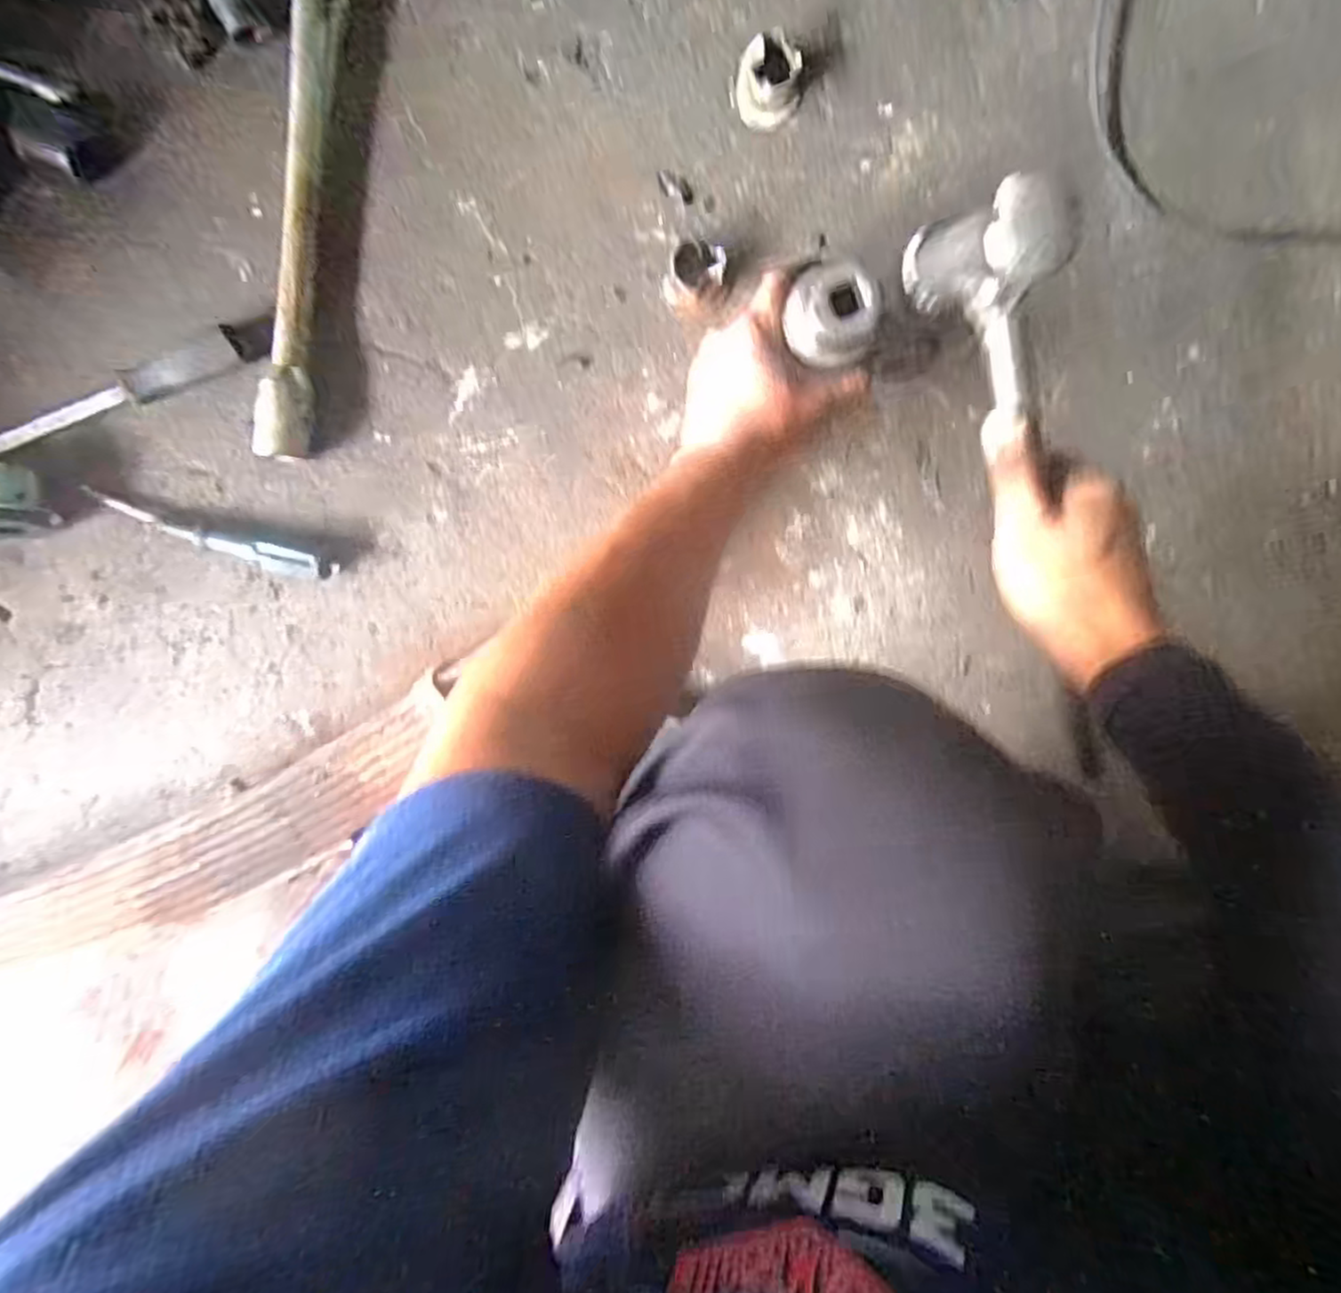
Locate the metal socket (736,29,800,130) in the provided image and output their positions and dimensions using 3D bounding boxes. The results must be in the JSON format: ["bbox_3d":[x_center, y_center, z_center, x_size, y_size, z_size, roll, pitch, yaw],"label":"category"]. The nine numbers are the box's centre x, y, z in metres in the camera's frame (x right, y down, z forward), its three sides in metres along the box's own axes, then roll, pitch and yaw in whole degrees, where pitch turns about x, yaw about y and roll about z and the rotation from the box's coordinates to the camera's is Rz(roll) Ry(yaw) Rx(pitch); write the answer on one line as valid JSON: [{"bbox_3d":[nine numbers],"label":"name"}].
[{"bbox_3d":[0.075,-0.431,0.545,0.054,0.036,0.048,18,96,-5],"label":"metal socket"}]

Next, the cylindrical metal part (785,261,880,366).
[{"bbox_3d":[0.106,-0.213,0.459,0.054,0.045,0.049,23,96,-5],"label":"cylindrical metal part"}]

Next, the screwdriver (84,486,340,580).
[{"bbox_3d":[-0.366,-0.085,0.569,0.188,0.020,0.023,18,96,-5],"label":"screwdriver"}]

